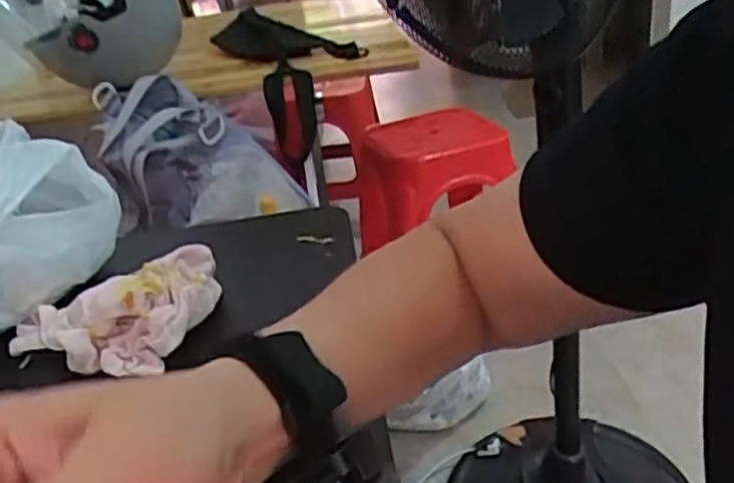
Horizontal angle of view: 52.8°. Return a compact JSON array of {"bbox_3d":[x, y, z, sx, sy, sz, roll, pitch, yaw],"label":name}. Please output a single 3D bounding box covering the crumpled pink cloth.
[{"bbox_3d":[-0.201,0.059,0.577,0.164,0.051,0.091,-12,30,-7],"label":"crumpled pink cloth"}]

